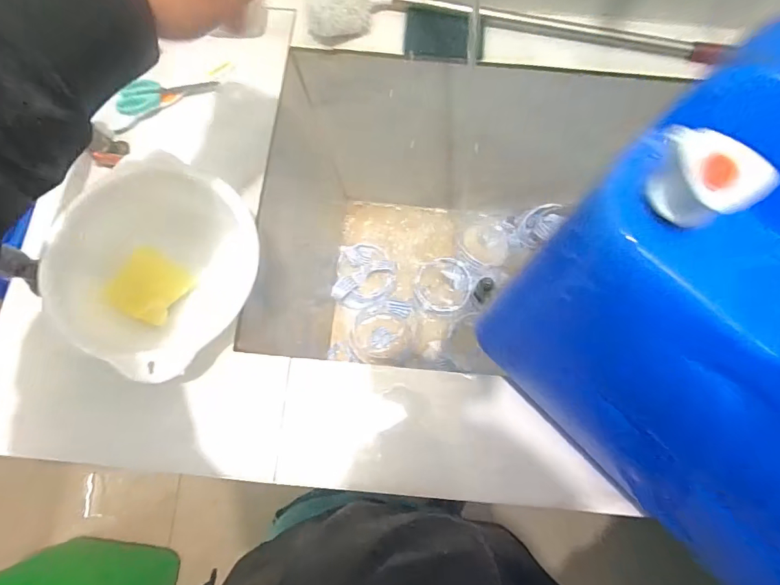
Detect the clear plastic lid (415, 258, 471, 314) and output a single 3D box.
[{"bbox_3d":[0.109,-0.016,0.911,0.109,0.017,0.109,0,76,0],"label":"clear plastic lid"}]

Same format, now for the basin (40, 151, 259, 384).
[{"bbox_3d":[-0.229,-0.023,0.463,0.186,0.083,0.192,0,76,0],"label":"basin"}]

